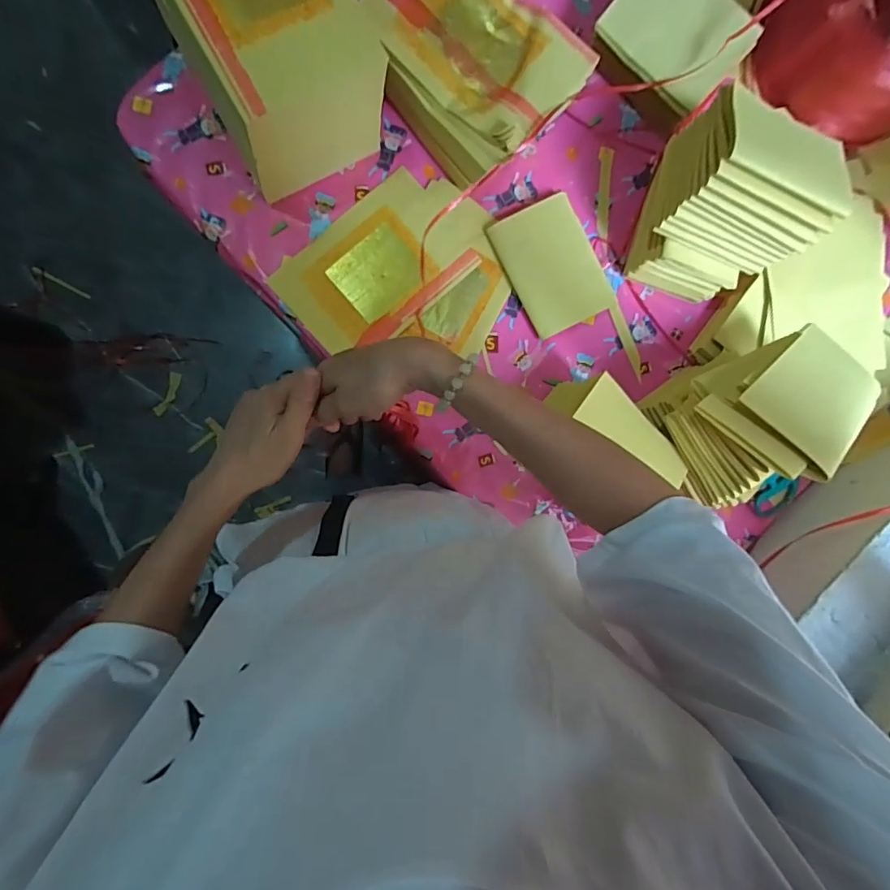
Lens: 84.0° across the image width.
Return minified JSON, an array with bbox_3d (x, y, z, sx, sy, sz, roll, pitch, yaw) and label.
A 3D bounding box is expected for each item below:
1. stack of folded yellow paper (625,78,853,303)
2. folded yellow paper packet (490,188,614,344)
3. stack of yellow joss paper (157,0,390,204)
[{"bbox_3d":[0.343,-0.283,0.598,0.169,0.175,0.165,13,90,-8],"label":"stack of folded yellow paper"},{"bbox_3d":[0.145,-0.237,0.657,0.116,0.025,0.160,-29,95,-5],"label":"folded yellow paper packet"},{"bbox_3d":[-0.185,-0.441,0.539,0.160,0.154,0.233,-32,96,-5],"label":"stack of yellow joss paper"}]

